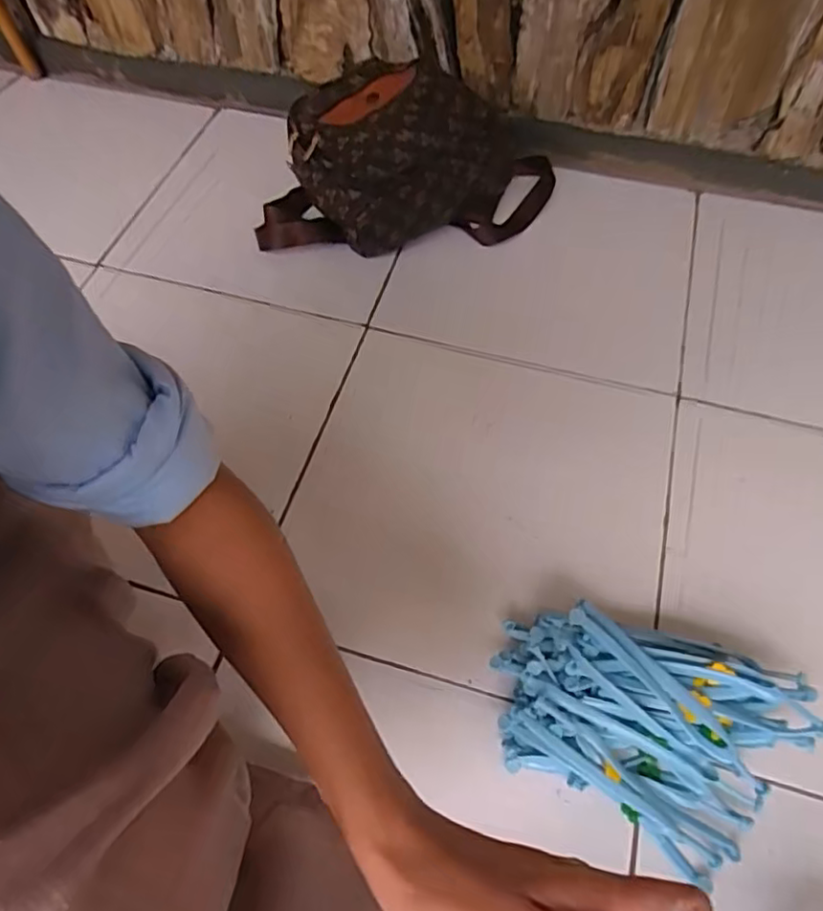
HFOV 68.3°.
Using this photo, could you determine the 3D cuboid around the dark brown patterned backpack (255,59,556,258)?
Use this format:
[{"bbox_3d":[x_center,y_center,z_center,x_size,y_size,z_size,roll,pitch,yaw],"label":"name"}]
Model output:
[{"bbox_3d":[0.000,-0.410,0.856,0.394,0.151,0.268,7,61,5],"label":"dark brown patterned backpack"}]

